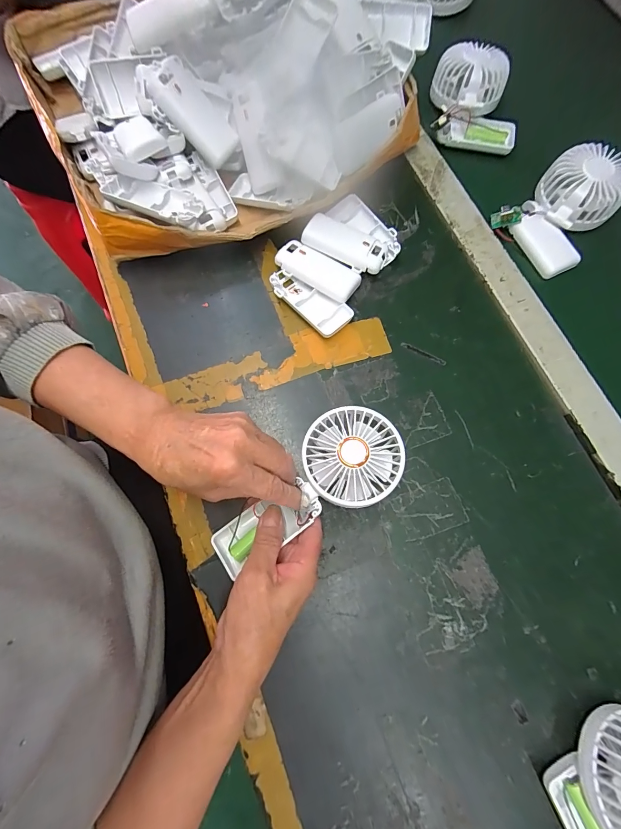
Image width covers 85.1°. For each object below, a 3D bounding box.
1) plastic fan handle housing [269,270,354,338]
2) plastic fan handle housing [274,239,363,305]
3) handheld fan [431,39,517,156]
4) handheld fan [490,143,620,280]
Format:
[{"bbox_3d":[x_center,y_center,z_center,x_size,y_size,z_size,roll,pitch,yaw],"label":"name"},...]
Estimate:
[{"bbox_3d":[-0.002,-0.124,0.370,0.093,0.020,0.043,41,79,10],"label":"plastic fan handle housing"},{"bbox_3d":[0.007,-0.156,0.376,0.093,0.019,0.038,27,77,7],"label":"plastic fan handle housing"},{"bbox_3d":[0.207,-0.396,0.420,0.102,0.043,0.116,4,75,2],"label":"handheld fan"},{"bbox_3d":[0.289,-0.230,0.378,0.131,0.046,0.100,-35,78,-8],"label":"handheld fan"}]

